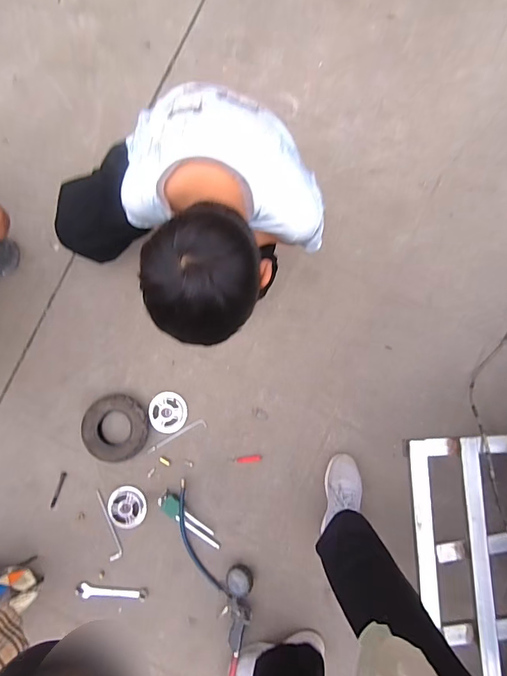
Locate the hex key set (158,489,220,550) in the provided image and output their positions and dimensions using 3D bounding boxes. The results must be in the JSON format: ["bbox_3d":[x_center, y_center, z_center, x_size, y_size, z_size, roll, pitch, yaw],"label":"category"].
[{"bbox_3d":[-0.173,0.498,1.080,0.204,0.015,0.055,31,86,8],"label":"hex key set"}]

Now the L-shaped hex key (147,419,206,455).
[{"bbox_3d":[-0.220,0.278,1.116,0.183,0.005,0.027,-25,82,1],"label":"L-shaped hex key"}]

